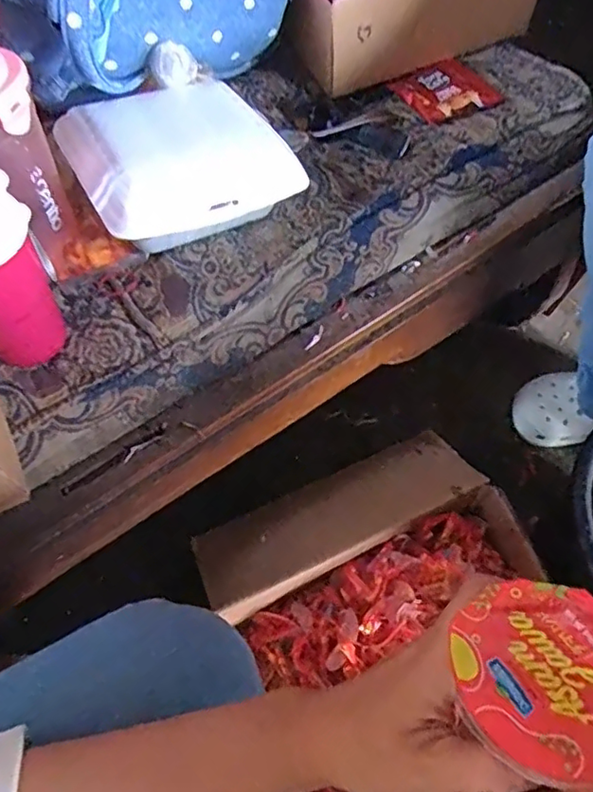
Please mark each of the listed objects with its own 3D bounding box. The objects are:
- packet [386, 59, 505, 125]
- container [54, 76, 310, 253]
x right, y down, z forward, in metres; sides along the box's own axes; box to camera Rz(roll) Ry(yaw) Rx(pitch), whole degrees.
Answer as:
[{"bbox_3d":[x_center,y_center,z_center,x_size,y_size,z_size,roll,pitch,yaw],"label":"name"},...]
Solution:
[{"bbox_3d":[0.163,-0.332,0.636,0.088,0.010,0.091,-24,65,-10],"label":"packet"},{"bbox_3d":[-0.107,-0.214,0.537,0.179,0.080,0.181,-29,66,-13],"label":"container"}]

